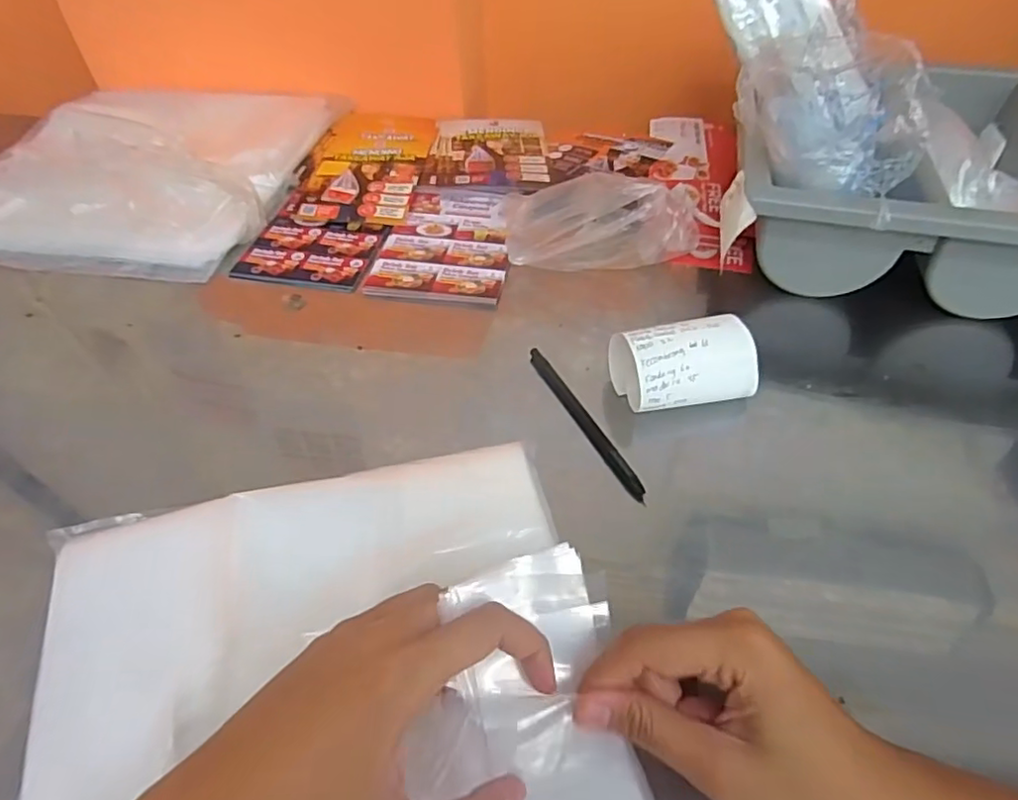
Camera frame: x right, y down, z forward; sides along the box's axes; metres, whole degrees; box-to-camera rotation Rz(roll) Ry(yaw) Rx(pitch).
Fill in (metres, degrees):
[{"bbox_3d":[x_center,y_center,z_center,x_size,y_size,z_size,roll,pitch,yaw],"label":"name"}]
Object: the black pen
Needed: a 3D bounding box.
[{"bbox_3d":[0.049,0.011,0.404,0.012,0.005,0.135,-21,50,-17],"label":"black pen"}]

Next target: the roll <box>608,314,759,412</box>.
[{"bbox_3d":[0.114,-0.024,0.408,0.082,0.049,0.054,-8,48,-7],"label":"roll"}]

